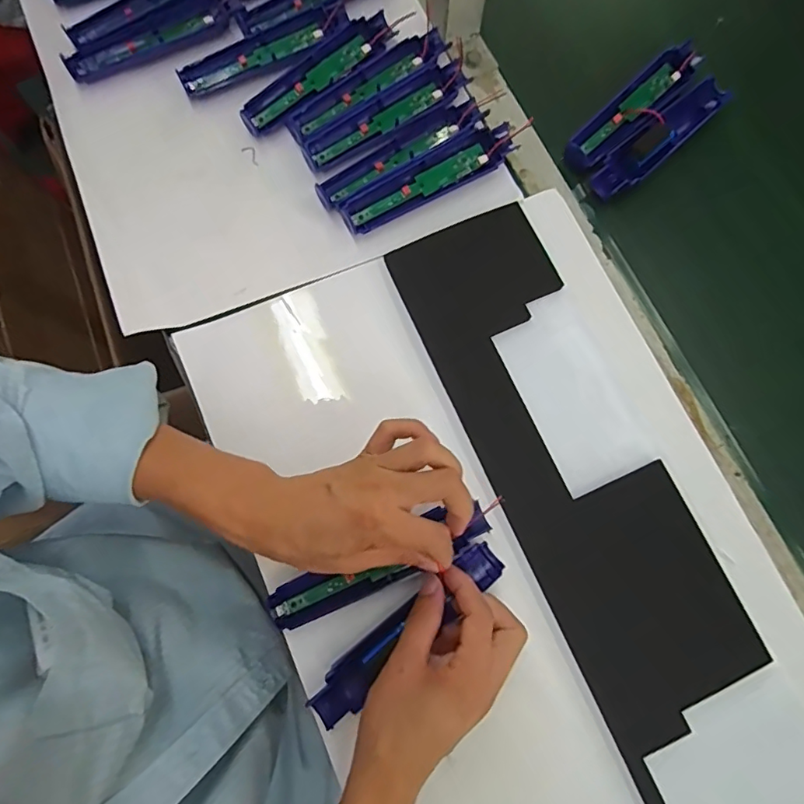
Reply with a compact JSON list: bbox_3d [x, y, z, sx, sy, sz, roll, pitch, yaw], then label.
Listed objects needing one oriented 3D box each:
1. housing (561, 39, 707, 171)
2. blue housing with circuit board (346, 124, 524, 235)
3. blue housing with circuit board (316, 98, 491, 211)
[{"bbox_3d":[0.223,-0.284,0.496,0.164,0.021,0.035,-42,82,-10],"label":"housing"},{"bbox_3d":[0.023,-0.200,0.462,0.167,0.017,0.036,-29,80,-8],"label":"blue housing with circuit board"},{"bbox_3d":[0.000,-0.223,0.465,0.167,0.013,0.036,-34,80,-9],"label":"blue housing with circuit board"}]

